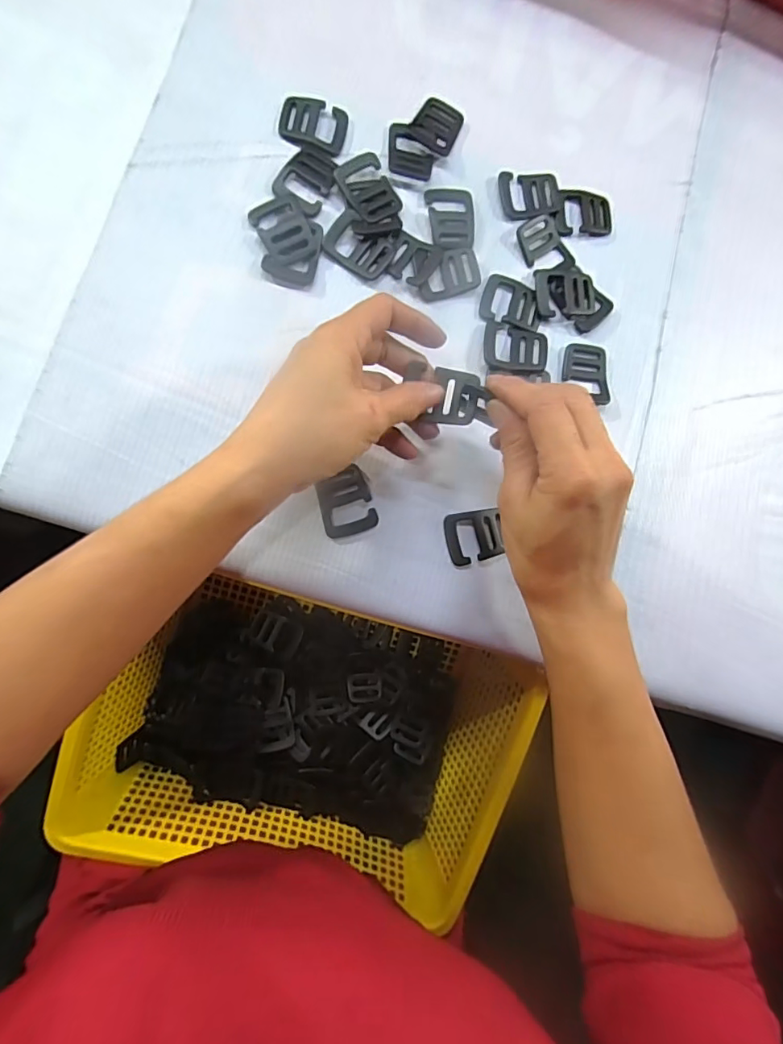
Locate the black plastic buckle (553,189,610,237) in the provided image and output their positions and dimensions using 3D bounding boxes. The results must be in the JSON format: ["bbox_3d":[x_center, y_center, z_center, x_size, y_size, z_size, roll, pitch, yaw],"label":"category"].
[{"bbox_3d":[0.136,-0.219,0.358,0.043,0.005,0.031,-6,86,-9],"label":"black plastic buckle"}]

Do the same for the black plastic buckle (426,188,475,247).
[{"bbox_3d":[0.041,-0.205,0.341,0.031,0.005,0.045,-6,86,-9],"label":"black plastic buckle"}]

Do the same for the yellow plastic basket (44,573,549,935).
[{"bbox_3d":[-0.071,0.171,0.388,0.299,0.101,0.190,17,83,-7],"label":"yellow plastic basket"}]

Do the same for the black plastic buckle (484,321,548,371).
[{"bbox_3d":[0.083,-0.116,0.339,0.042,0.006,0.032,10,84,-8],"label":"black plastic buckle"}]

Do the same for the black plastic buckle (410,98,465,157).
[{"bbox_3d":[0.032,-0.272,0.346,0.030,0.004,0.038,28,82,-6],"label":"black plastic buckle"}]

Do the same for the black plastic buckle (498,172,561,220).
[{"bbox_3d":[0.097,-0.227,0.353,0.042,0.004,0.033,-6,86,-9],"label":"black plastic buckle"}]

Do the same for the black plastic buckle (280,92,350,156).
[{"bbox_3d":[-0.052,-0.261,0.332,0.044,0.004,0.034,15,83,-7],"label":"black plastic buckle"}]

